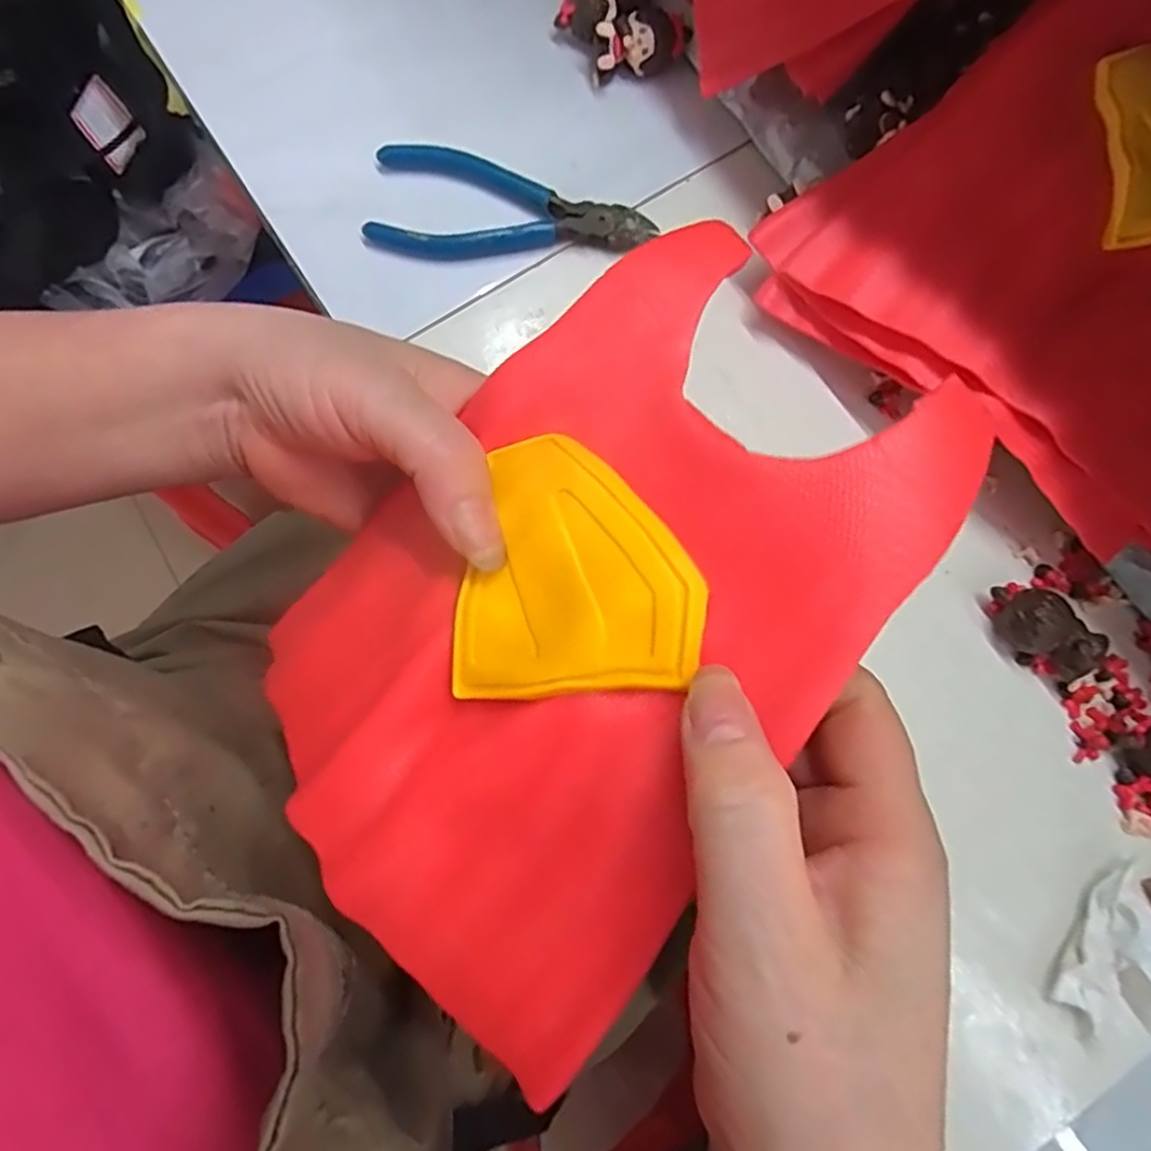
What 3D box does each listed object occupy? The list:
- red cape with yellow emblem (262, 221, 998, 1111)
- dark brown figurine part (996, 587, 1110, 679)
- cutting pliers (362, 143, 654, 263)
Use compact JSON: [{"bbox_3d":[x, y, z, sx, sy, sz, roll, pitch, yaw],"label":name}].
[{"bbox_3d":[0.000,0.015,0.198,0.152,0.025,0.201,44,104,21],"label":"red cape with yellow emblem"},{"bbox_3d":[0.186,0.022,0.283,0.036,0.023,0.023,30,79,5],"label":"dark brown figurine part"},{"bbox_3d":[-0.029,-0.160,0.321,0.124,0.011,0.047,11,78,2],"label":"cutting pliers"}]

